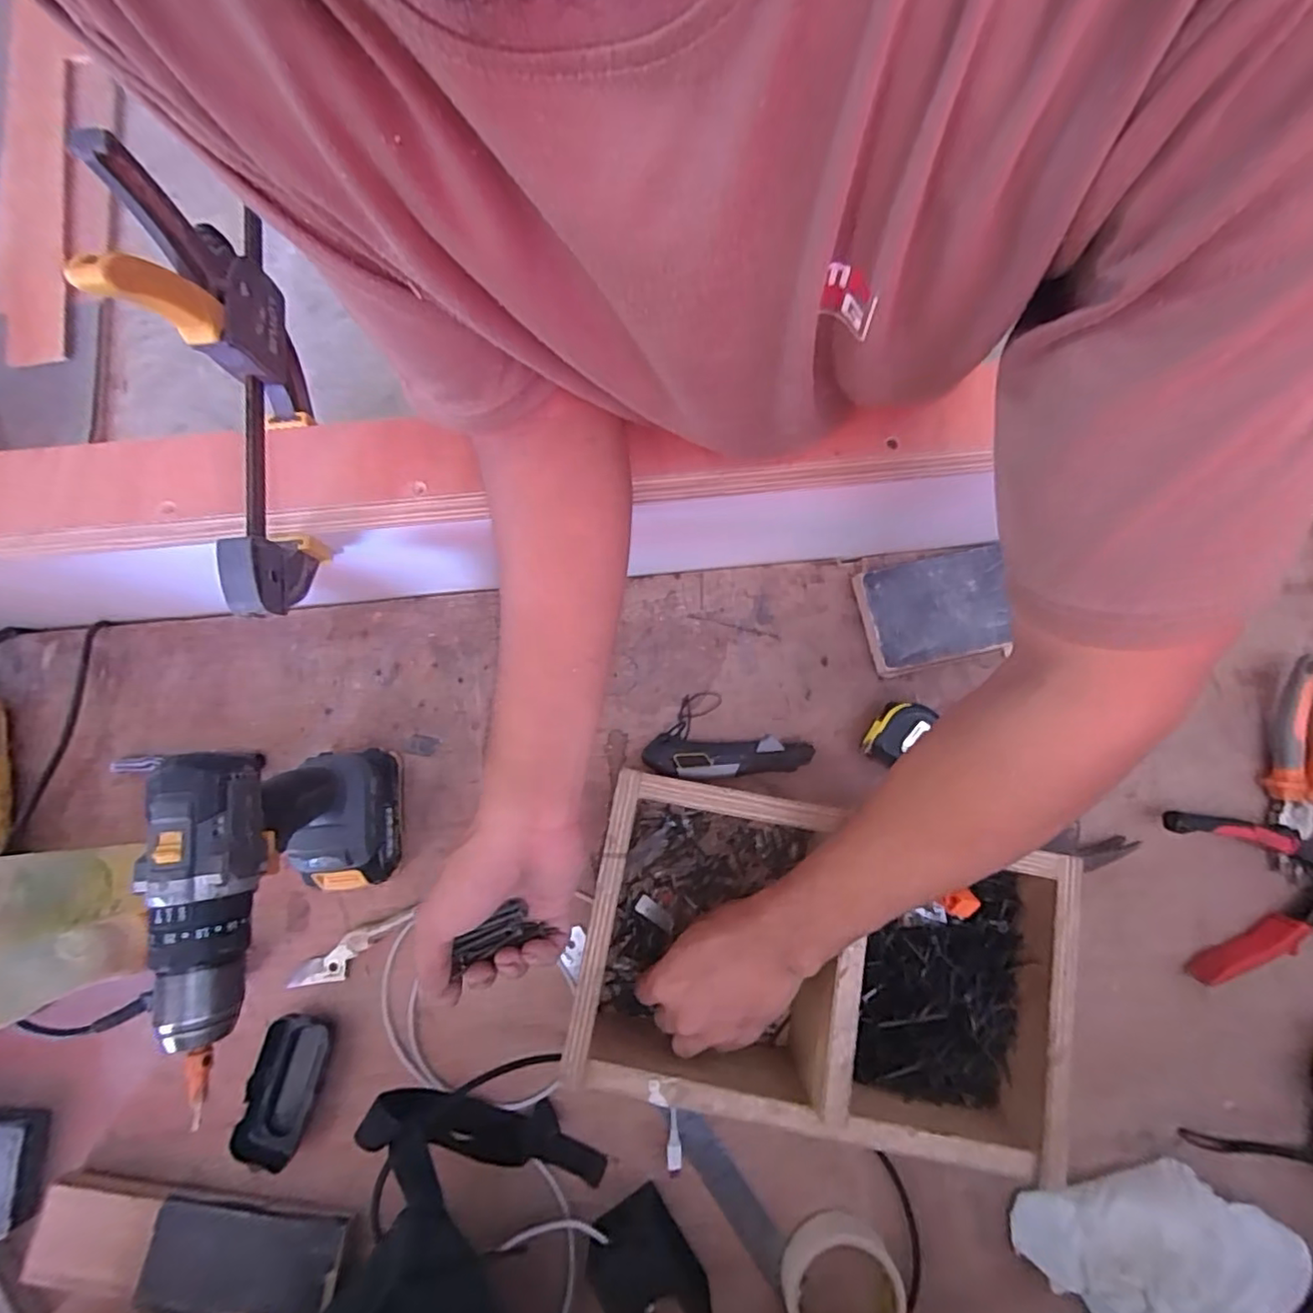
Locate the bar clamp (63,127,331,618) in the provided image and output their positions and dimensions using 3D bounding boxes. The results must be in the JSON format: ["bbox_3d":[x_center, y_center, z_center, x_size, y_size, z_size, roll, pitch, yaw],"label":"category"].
[{"bbox_3d":[-0.257,-0.161,0.353,0.022,0.178,0.256,-6,76,0],"label":"bar clamp"}]

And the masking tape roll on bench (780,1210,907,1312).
[{"bbox_3d":[0.143,0.493,0.465,0.090,0.025,0.086,0,79,1],"label":"masking tape roll on bench"}]

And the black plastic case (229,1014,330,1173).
[{"bbox_3d":[-0.310,0.360,0.497,0.052,0.022,0.115,14,79,3],"label":"black plastic case"}]

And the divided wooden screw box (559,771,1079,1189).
[{"bbox_3d":[0.119,0.225,0.457,0.332,0.102,0.209,10,77,3],"label":"divided wooden screw box"}]

